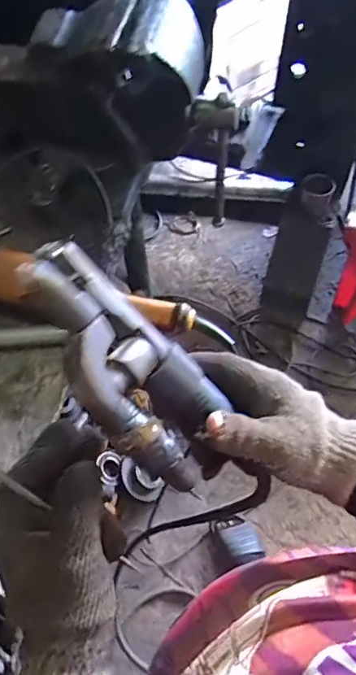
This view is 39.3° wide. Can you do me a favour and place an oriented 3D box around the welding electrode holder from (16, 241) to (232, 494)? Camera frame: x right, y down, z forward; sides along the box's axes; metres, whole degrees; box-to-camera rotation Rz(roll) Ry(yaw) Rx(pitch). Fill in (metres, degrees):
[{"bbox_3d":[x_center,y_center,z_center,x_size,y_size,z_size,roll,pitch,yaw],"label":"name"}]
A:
[{"bbox_3d":[-0.031,0.017,0.321,0.077,0.036,0.172,-40,106,-18],"label":"welding electrode holder"}]

